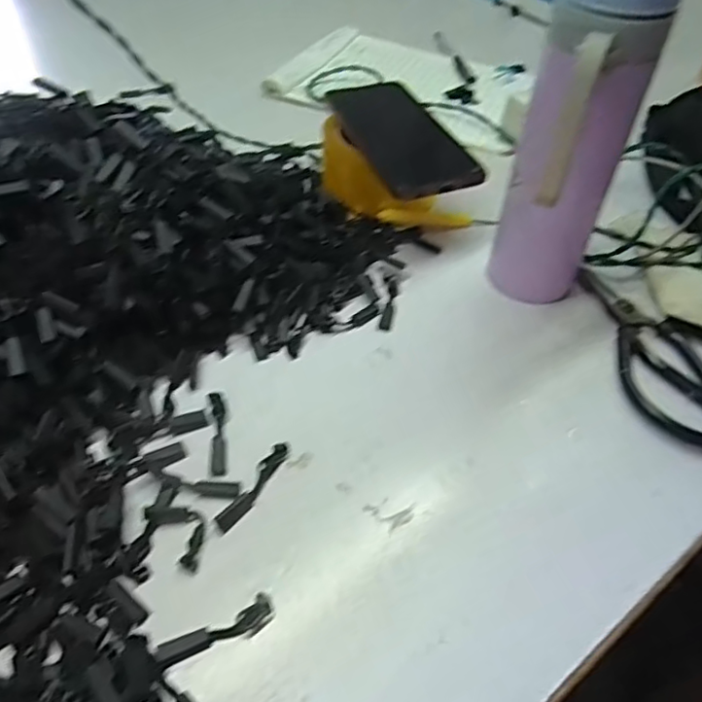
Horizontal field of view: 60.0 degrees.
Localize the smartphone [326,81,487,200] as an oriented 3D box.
[{"bbox_3d":[0.041,-0.172,0.483,0.074,0.013,0.158,-14,50,-16],"label":"smartphone"}]

